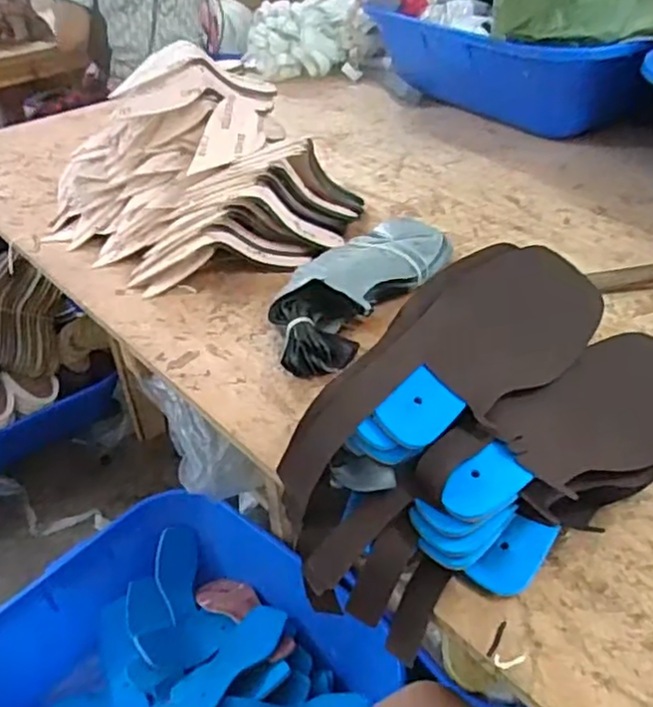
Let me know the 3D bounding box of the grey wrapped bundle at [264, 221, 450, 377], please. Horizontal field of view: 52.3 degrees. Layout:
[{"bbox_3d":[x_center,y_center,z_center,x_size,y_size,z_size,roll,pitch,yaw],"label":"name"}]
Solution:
[{"bbox_3d":[0.040,-0.075,0.751,0.109,0.053,0.290,21,43,28],"label":"grey wrapped bundle"}]

